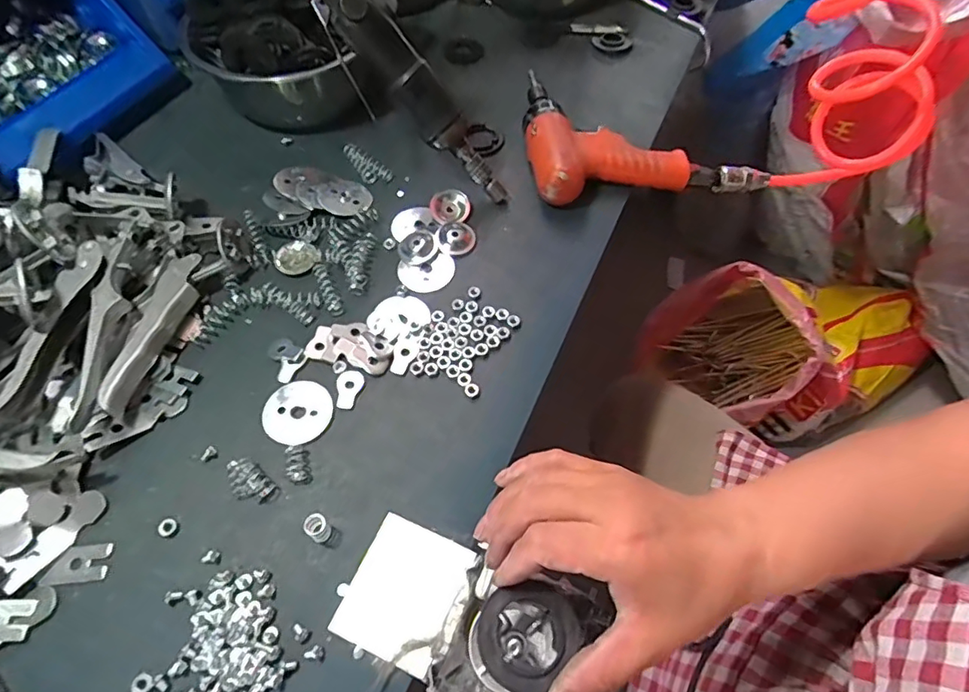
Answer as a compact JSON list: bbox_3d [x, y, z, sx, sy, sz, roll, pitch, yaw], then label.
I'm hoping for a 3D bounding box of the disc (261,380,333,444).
[{"bbox_3d":[-0.130,0.045,0.366,0.047,0.004,0.045,0,60,0],"label":"disc"}]

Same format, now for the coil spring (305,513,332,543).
[{"bbox_3d":[-0.101,0.110,0.319,0.011,0.023,0.013,39,65,18],"label":"coil spring"}]

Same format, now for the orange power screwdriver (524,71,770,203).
[{"bbox_3d":[0.143,-0.206,0.502,0.217,0.041,0.168,-7,60,-4],"label":"orange power screwdriver"}]

